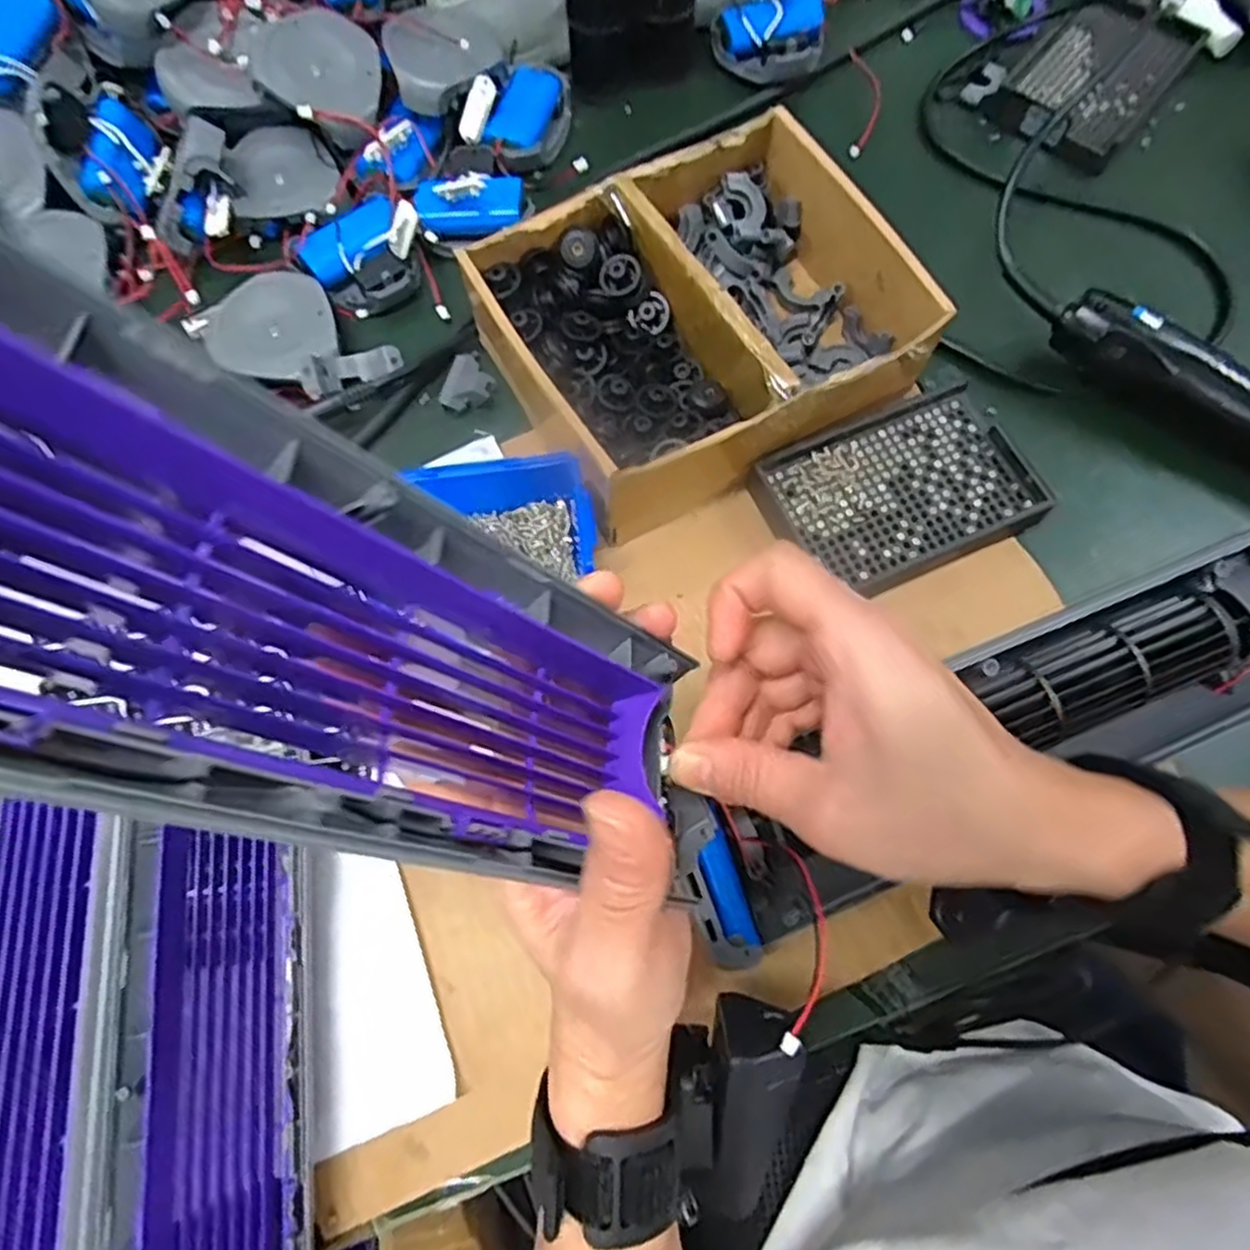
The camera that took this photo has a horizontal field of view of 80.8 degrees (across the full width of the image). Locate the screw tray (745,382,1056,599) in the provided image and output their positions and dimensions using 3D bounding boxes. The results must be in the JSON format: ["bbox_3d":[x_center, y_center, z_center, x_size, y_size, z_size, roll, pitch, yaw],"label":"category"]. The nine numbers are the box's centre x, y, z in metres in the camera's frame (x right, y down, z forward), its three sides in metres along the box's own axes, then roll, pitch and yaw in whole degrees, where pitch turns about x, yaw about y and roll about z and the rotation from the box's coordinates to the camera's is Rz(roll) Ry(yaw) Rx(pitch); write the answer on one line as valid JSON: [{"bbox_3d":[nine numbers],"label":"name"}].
[{"bbox_3d":[0.146,-0.072,0.399,0.138,0.018,0.093,-23,74,-10],"label":"screw tray"}]

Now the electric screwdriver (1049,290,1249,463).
[{"bbox_3d":[0.344,-0.112,0.408,0.224,0.043,0.031,35,73,9],"label":"electric screwdriver"}]

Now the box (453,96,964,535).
[{"bbox_3d":[0.039,-0.170,0.403,0.204,0.062,0.167,-26,74,-11],"label":"box"}]

